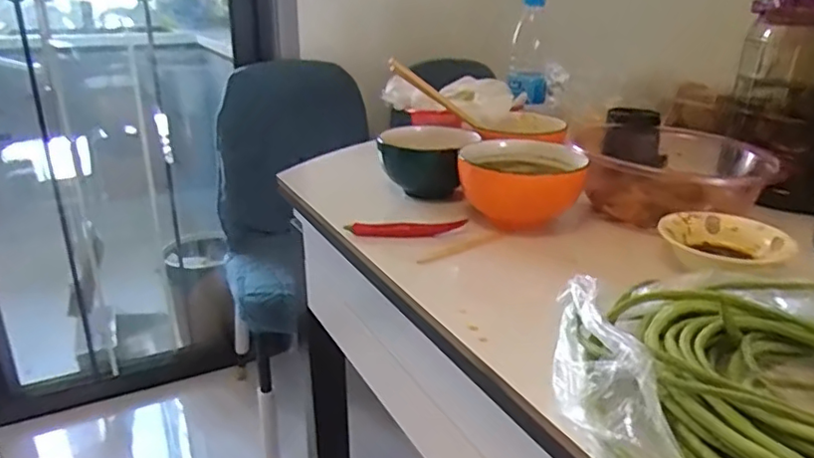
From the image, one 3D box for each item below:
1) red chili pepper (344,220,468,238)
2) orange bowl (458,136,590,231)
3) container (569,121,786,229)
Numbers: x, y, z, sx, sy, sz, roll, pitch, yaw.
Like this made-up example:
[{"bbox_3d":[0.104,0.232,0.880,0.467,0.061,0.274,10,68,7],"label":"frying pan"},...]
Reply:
[{"bbox_3d":[-0.001,0.001,0.626,0.119,0.017,0.009,-1,22,-3],"label":"red chili pepper"},{"bbox_3d":[0.123,-0.047,0.644,0.120,0.070,0.099,-1,22,-4],"label":"orange bowl"},{"bbox_3d":[0.297,-0.065,0.705,0.178,0.078,0.191,5,23,11],"label":"container"}]

